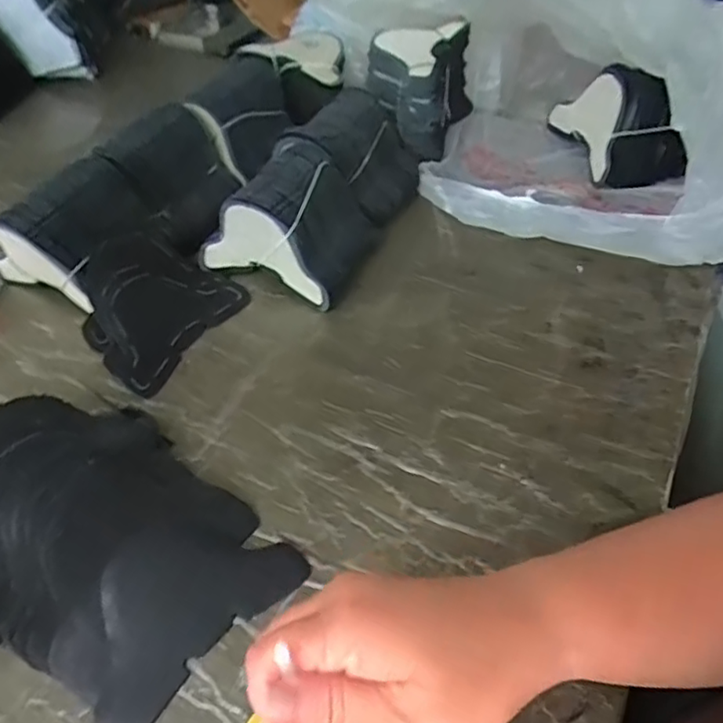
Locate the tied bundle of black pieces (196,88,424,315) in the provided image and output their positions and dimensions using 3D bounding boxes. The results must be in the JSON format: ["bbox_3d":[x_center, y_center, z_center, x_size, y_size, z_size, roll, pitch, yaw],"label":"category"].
[{"bbox_3d":[-0.034,-0.167,0.580,0.128,0.104,0.221,21,51,20],"label":"tied bundle of black pieces"}]

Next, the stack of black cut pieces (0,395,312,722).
[{"bbox_3d":[-0.165,0.099,0.375,0.210,0.051,0.157,33,55,28],"label":"stack of black cut pieces"}]

